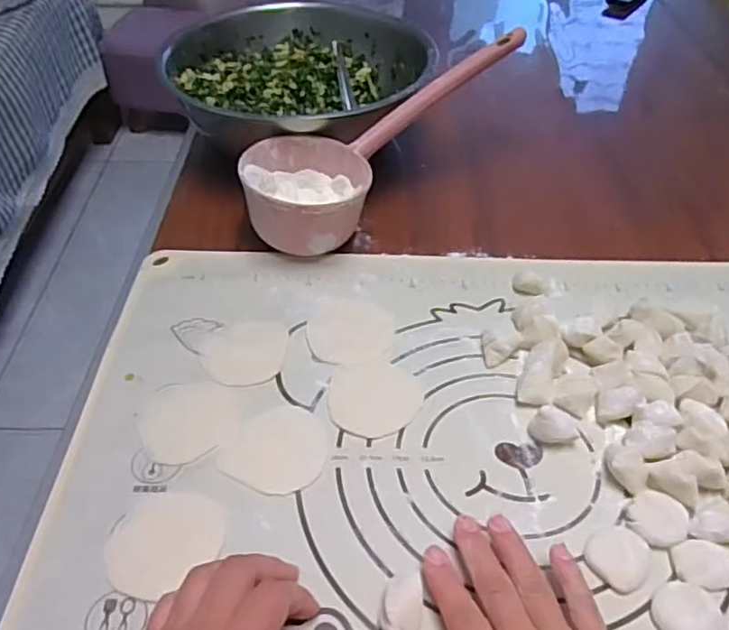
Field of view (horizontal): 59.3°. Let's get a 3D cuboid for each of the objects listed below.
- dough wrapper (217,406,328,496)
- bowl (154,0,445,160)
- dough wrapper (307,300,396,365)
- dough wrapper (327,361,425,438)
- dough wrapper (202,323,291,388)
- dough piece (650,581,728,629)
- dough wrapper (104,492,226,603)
[{"bbox_3d":[-0.064,0.094,0.459,0.074,0.004,0.069,1,45,-1],"label":"dough wrapper"},{"bbox_3d":[-0.071,-0.265,0.734,0.280,0.097,0.276,1,45,-1],"label":"bowl"},{"bbox_3d":[-0.011,0.013,0.539,0.070,0.004,0.066,-3,45,-4],"label":"dough wrapper"},{"bbox_3d":[0.009,0.063,0.493,0.072,0.004,0.068,1,45,-1],"label":"dough wrapper"},{"bbox_3d":[-0.097,0.029,0.519,0.066,0.004,0.066,1,45,-1],"label":"dough wrapper"},{"bbox_3d":[0.193,0.178,0.378,0.038,0.013,0.042,-30,53,-28],"label":"dough piece"},{"bbox_3d":[-0.127,0.145,0.409,0.067,0.005,0.070,1,45,-1],"label":"dough wrapper"}]

